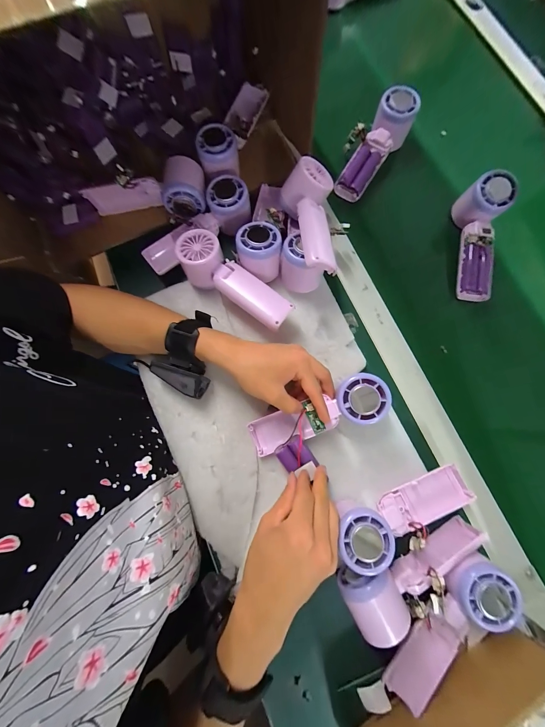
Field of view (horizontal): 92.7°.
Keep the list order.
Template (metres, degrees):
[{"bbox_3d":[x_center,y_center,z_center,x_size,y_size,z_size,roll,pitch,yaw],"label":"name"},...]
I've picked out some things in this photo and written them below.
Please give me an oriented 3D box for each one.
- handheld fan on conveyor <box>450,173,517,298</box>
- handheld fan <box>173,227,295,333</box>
[{"bbox_3d":[0.291,-0.173,0.369,0.051,0.046,0.165,5,93,2],"label":"handheld fan on conveyor"},{"bbox_3d":[-0.052,-0.099,0.334,0.169,0.054,0.055,41,81,9],"label":"handheld fan"}]

